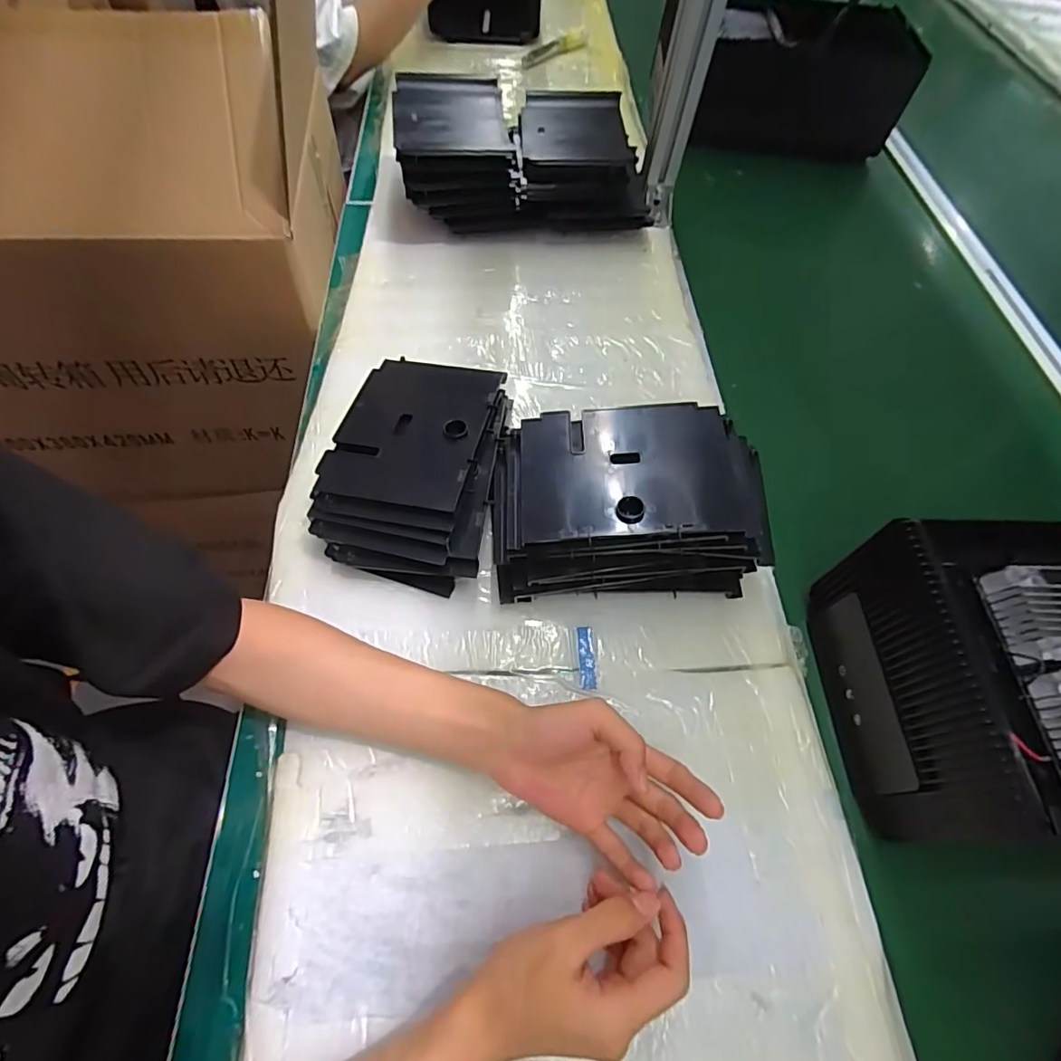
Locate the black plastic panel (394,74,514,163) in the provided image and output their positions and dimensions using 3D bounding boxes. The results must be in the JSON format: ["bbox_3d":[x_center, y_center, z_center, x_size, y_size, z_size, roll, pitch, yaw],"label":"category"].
[{"bbox_3d":[-0.094,-0.487,0.639,0.126,0.017,0.182,-5,61,-7],"label":"black plastic panel"}]

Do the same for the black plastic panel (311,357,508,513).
[{"bbox_3d":[-0.101,-0.092,0.478,0.122,0.013,0.170,7,56,9],"label":"black plastic panel"}]

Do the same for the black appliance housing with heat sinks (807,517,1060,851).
[{"bbox_3d":[0.414,0.108,0.379,0.355,0.126,0.191,3,60,-3],"label":"black appliance housing with heat sinks"}]

